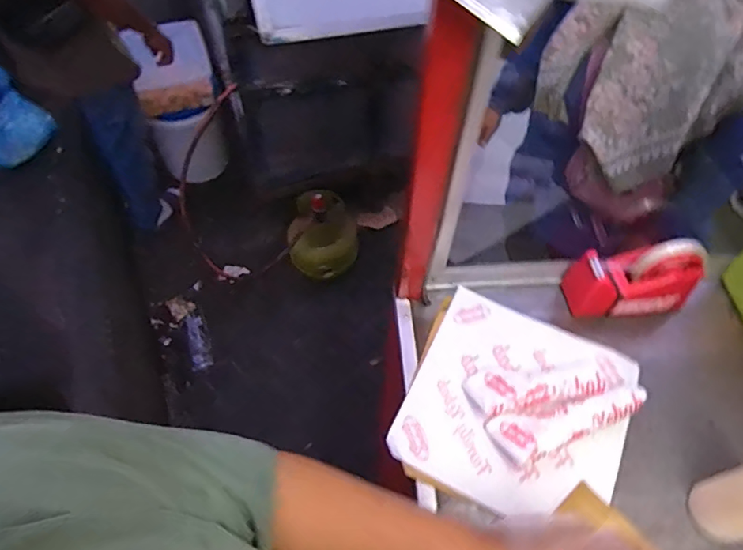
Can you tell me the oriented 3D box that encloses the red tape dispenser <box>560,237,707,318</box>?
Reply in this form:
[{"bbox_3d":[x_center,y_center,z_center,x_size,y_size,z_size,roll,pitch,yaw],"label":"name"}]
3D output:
[{"bbox_3d":[0.353,0.004,0.666,0.160,0.093,0.071,-2,58,-2],"label":"red tape dispenser"}]

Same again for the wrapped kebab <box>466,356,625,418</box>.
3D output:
[{"bbox_3d":[0.216,0.133,0.610,0.196,0.035,0.055,-6,58,-5],"label":"wrapped kebab"}]

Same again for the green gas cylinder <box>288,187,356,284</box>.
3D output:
[{"bbox_3d":[-0.179,-0.162,1.812,0.247,0.299,0.275,-1,58,-2],"label":"green gas cylinder"}]

